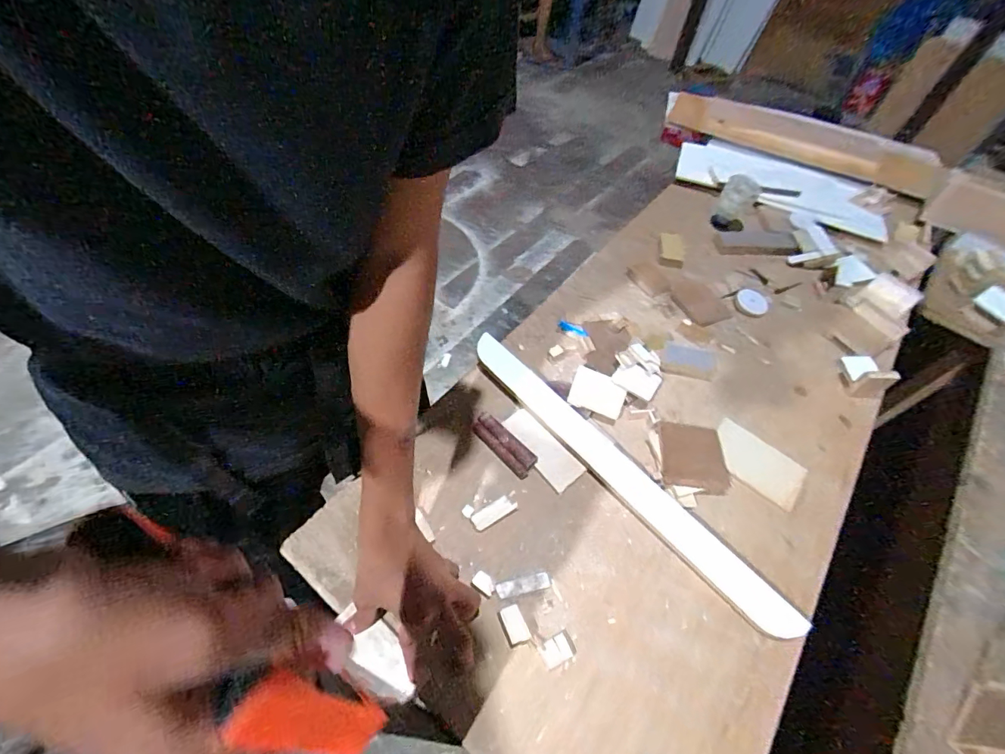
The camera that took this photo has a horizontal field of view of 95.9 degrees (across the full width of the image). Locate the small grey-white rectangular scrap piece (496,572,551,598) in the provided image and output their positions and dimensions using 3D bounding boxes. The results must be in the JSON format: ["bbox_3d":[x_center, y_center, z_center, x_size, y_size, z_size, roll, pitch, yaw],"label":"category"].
[{"bbox_3d":[0.024,0.241,0.525,0.063,0.004,0.018,-9,56,-12],"label":"small grey-white rectangular scrap piece"}]

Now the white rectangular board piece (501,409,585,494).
[{"bbox_3d":[0.053,0.097,0.625,0.051,0.012,0.123,-35,65,-27],"label":"white rectangular board piece"}]

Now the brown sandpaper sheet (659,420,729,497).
[{"bbox_3d":[0.265,0.106,0.625,0.089,0.019,0.104,10,54,1],"label":"brown sandpaper sheet"}]

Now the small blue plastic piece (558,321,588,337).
[{"bbox_3d":[0.118,-0.080,0.756,0.052,0.008,0.022,19,56,10],"label":"small blue plastic piece"}]

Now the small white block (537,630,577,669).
[{"bbox_3d":[0.060,0.296,0.492,0.037,0.006,0.025,-21,59,-20],"label":"small white block"}]

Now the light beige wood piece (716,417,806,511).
[{"bbox_3d":[0.358,0.118,0.641,0.125,0.009,0.075,38,59,20],"label":"light beige wood piece"}]

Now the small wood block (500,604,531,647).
[{"bbox_3d":[0.013,0.272,0.498,0.023,0.006,0.037,-14,57,-15],"label":"small wood block"}]

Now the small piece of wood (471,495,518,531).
[{"bbox_3d":[-0.011,0.170,0.570,0.057,0.013,0.023,-23,60,-21],"label":"small piece of wood"}]

